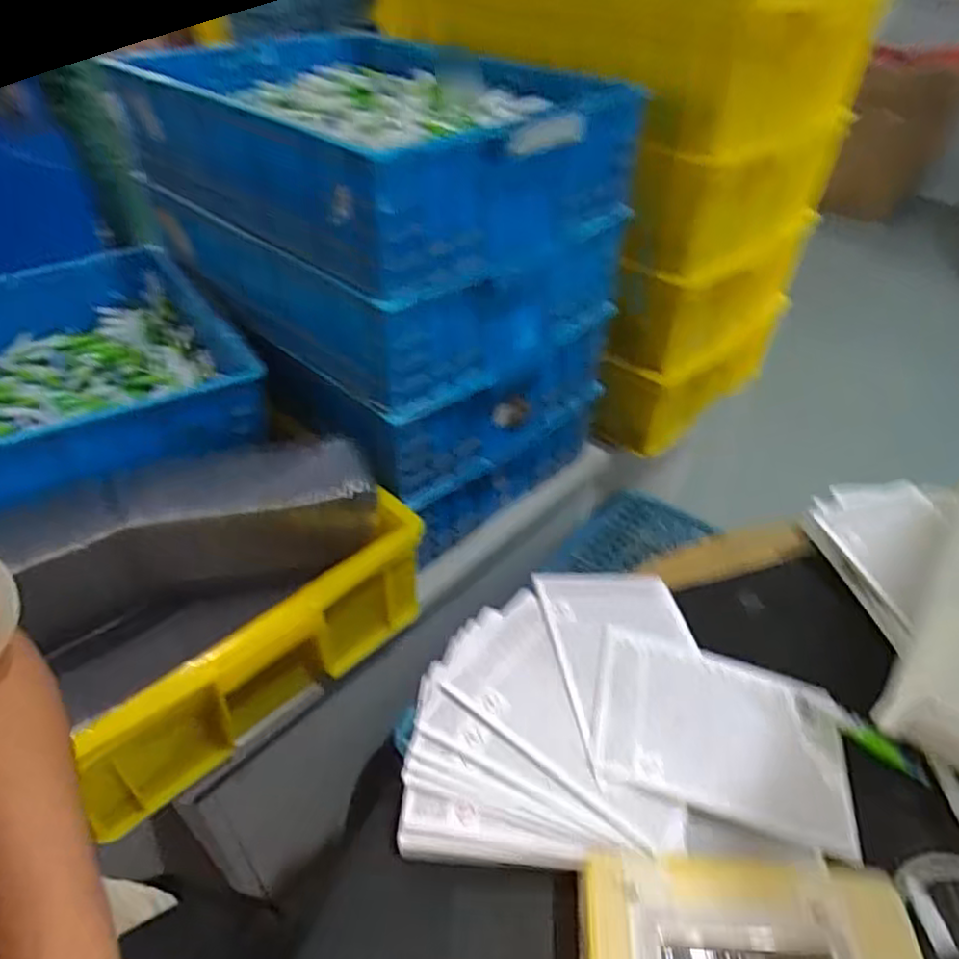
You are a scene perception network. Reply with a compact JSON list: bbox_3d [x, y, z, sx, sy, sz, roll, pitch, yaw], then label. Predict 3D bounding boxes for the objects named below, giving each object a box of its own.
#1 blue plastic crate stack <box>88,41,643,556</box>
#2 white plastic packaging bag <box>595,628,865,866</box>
[{"bbox_3d":[-0.128,-0.259,0.862,0.503,0.450,0.370,34,51,31],"label":"blue plastic crate stack"},{"bbox_3d":[0.163,0.170,0.451,0.168,0.006,0.118,17,40,4],"label":"white plastic packaging bag"}]

